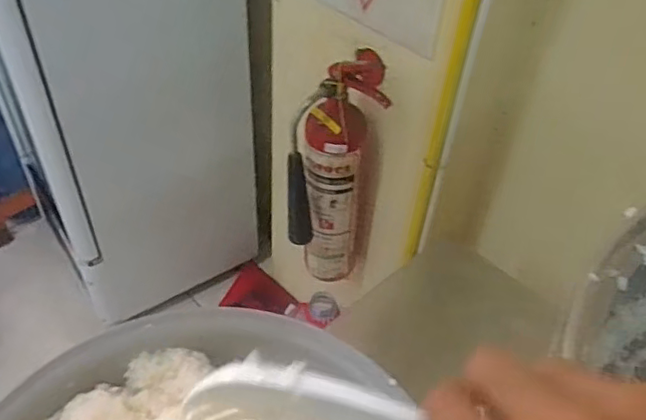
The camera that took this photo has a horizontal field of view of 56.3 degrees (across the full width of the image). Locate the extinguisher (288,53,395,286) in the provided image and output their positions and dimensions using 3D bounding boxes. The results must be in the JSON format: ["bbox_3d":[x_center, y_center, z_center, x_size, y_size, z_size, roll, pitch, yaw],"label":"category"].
[{"bbox_3d":[0.012,-0.057,1.163,0.162,0.491,0.142,-1,44,-6],"label":"extinguisher"}]

